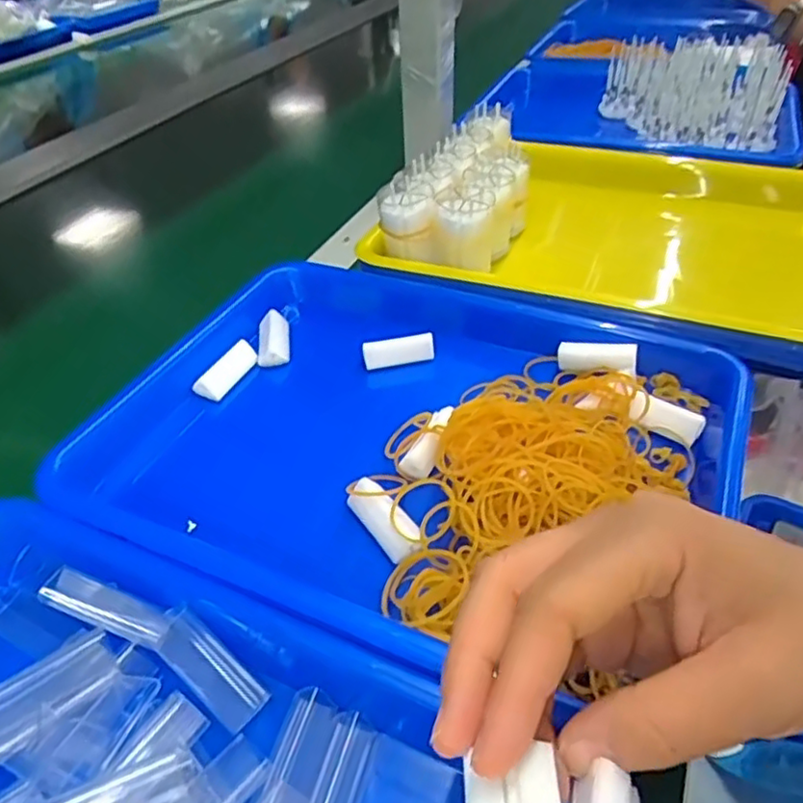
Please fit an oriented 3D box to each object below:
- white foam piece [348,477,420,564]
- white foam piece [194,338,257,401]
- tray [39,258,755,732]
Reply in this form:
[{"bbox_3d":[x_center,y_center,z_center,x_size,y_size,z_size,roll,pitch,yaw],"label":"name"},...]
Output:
[{"bbox_3d":[-0.007,0.057,0.313,0.021,0.013,0.044,-28,60,-24],"label":"white foam piece"},{"bbox_3d":[-0.112,-0.021,0.412,0.015,0.013,0.047,21,47,25],"label":"white foam piece"},{"bbox_3d":[-0.002,0.019,0.357,0.346,0.055,0.246,15,45,21],"label":"tray"}]

